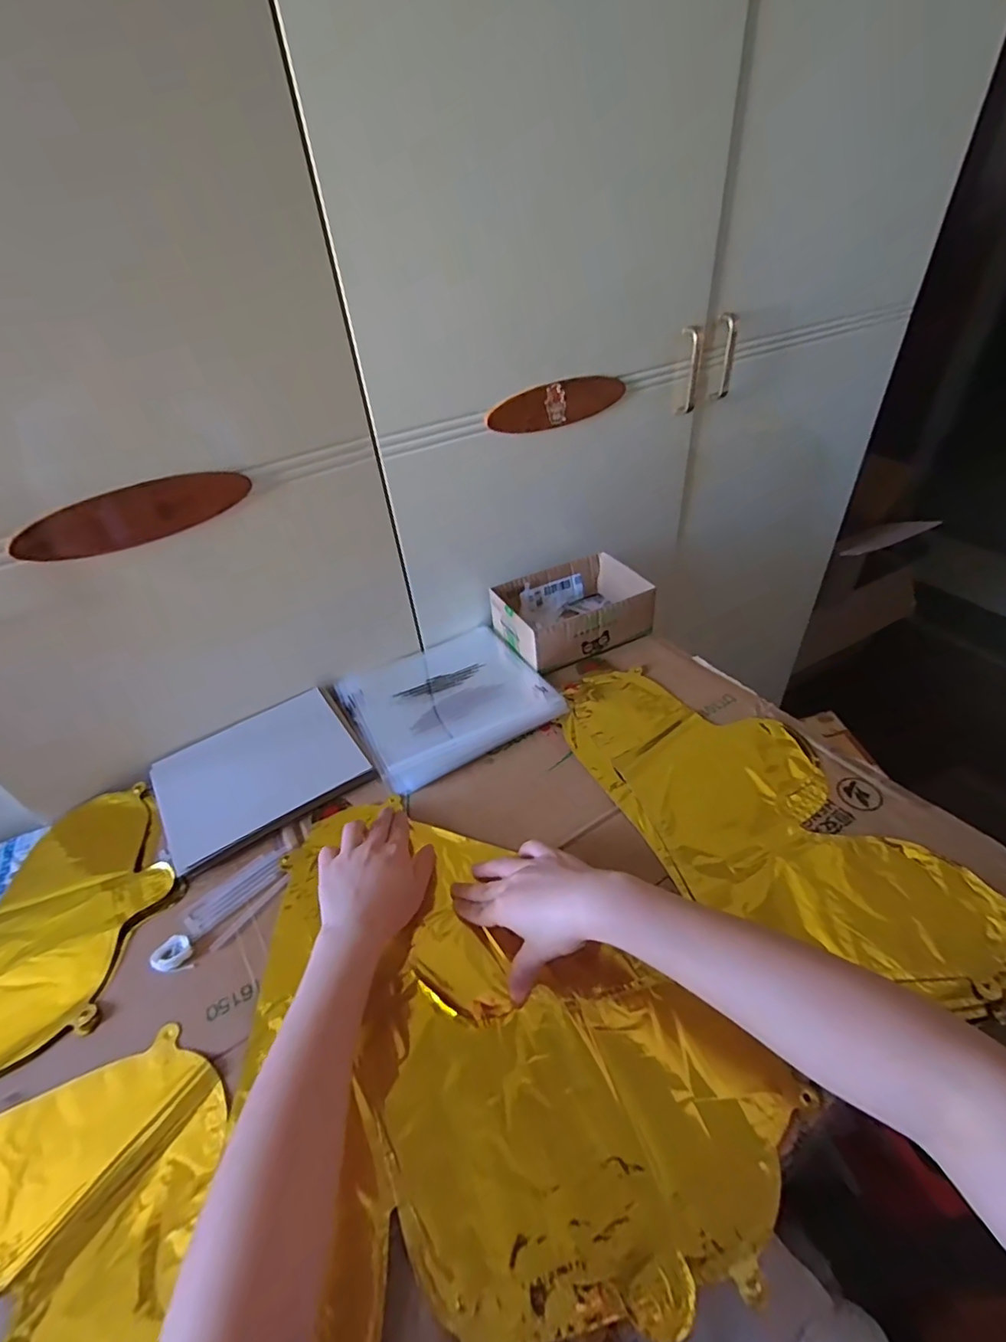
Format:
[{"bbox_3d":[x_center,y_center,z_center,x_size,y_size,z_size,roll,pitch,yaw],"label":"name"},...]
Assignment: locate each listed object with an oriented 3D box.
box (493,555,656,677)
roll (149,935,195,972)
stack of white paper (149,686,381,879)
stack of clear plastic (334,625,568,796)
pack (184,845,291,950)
[{"bbox_3d":[0.090,-0.083,0.725,0.185,0.066,0.142,-23,43,-19],"label":"box"},{"bbox_3d":[-0.271,0.232,0.444,0.029,0.011,0.027,-3,40,3],"label":"roll"},{"bbox_3d":[-0.259,0.104,0.582,0.199,0.015,0.157,-27,45,-23],"label":"stack of white paper"},{"bbox_3d":[-0.070,0.026,0.655,0.217,0.017,0.209,-25,44,-21],"label":"stack of clear plastic"},{"bbox_3d":[-0.234,0.198,0.491,0.051,0.004,0.096,24,49,30],"label":"pack"}]

